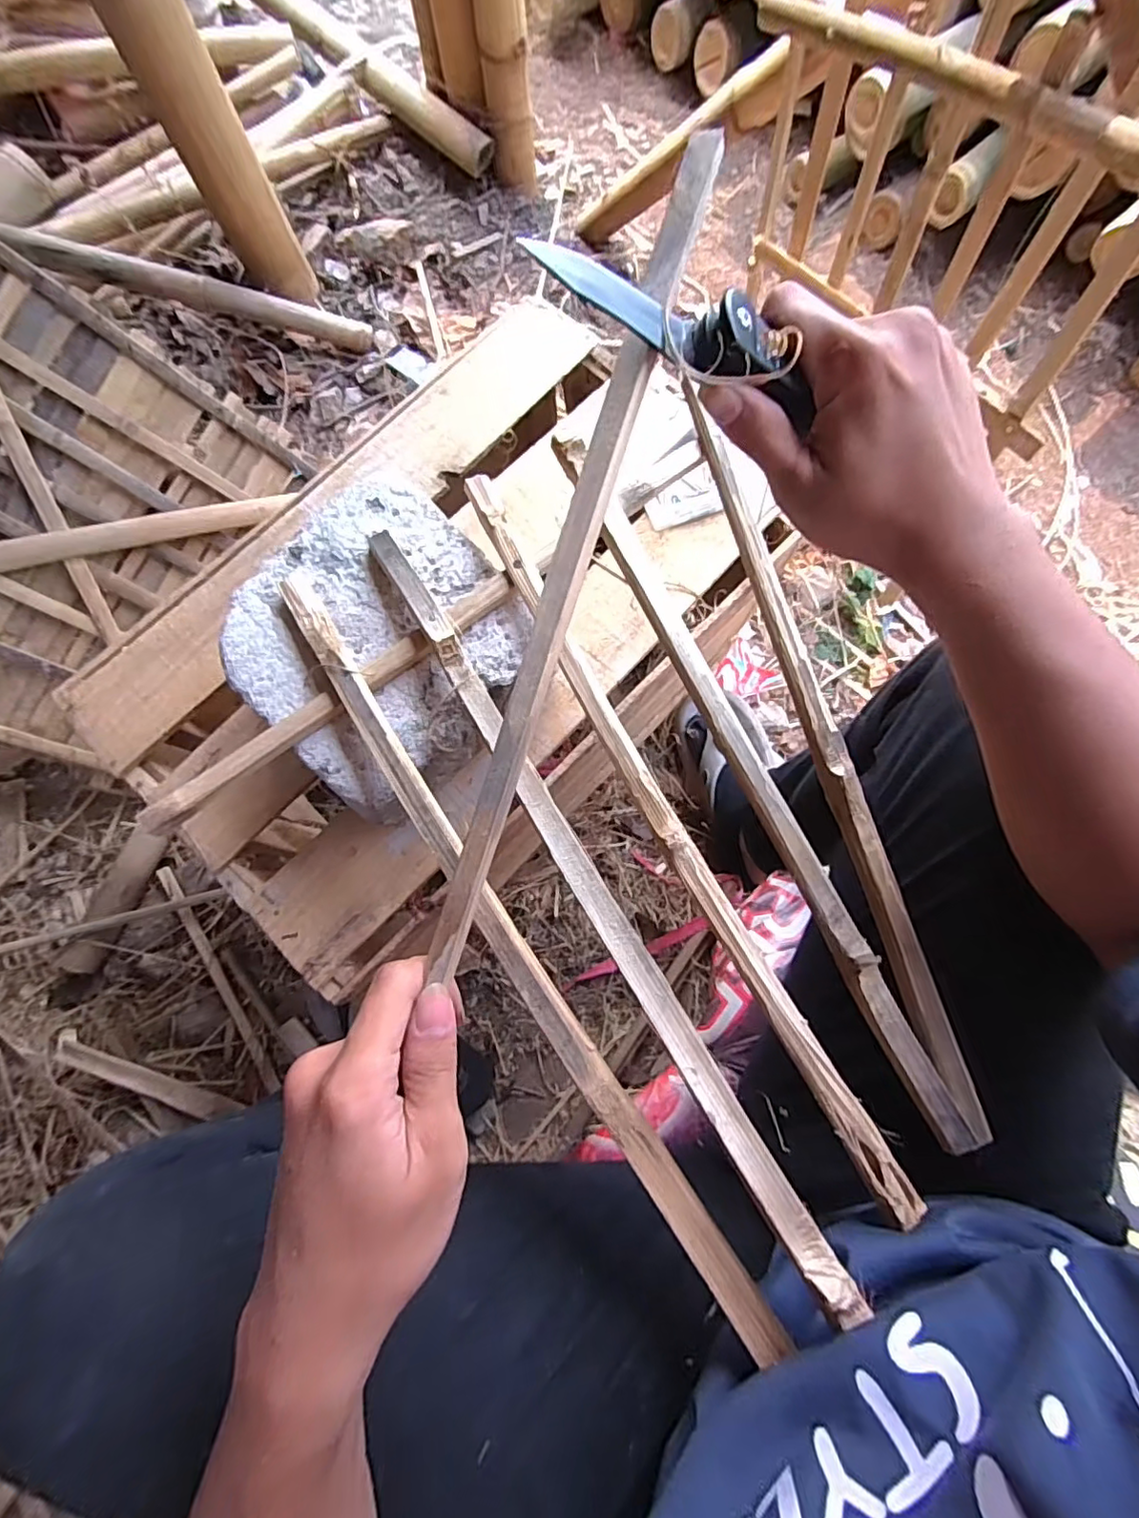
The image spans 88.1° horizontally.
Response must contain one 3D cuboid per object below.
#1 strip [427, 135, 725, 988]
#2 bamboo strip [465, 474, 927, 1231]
[{"bbox_3d":[-0.001,-0.073,0.231,0.014,0.005,0.331,19,93,6],"label":"strip"},{"bbox_3d":[0.053,0.022,0.361,0.023,0.012,0.498,-28,76,-6],"label":"bamboo strip"}]

